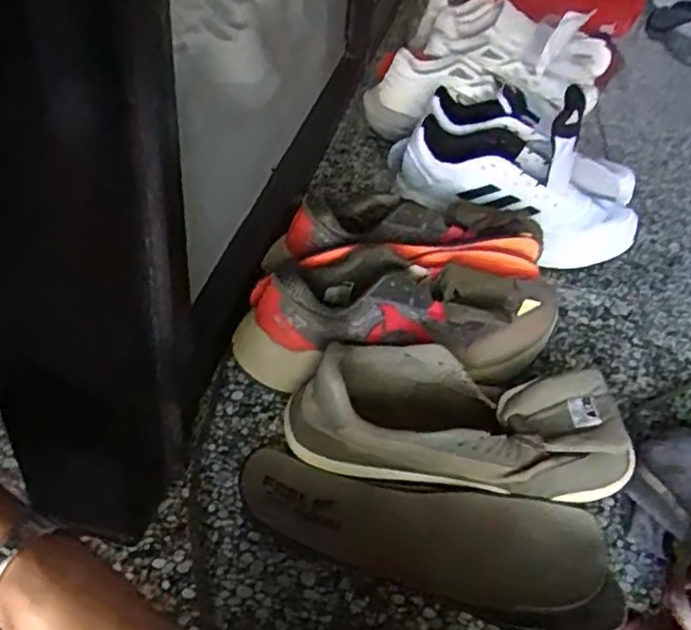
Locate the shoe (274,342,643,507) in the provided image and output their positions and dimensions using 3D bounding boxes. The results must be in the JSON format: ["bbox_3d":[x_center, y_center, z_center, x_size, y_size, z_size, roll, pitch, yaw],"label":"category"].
[{"bbox_3d":[0.090,0.091,0.554,0.270,0.089,0.099,8,40,0],"label":"shoe"}]

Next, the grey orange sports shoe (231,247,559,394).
[{"bbox_3d":[0.051,0.011,0.626,0.296,0.112,0.109,2,40,-6],"label":"grey orange sports shoe"}]

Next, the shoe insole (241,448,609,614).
[{"bbox_3d":[0.055,0.166,0.508,0.268,0.022,0.089,10,40,3],"label":"shoe insole"}]

